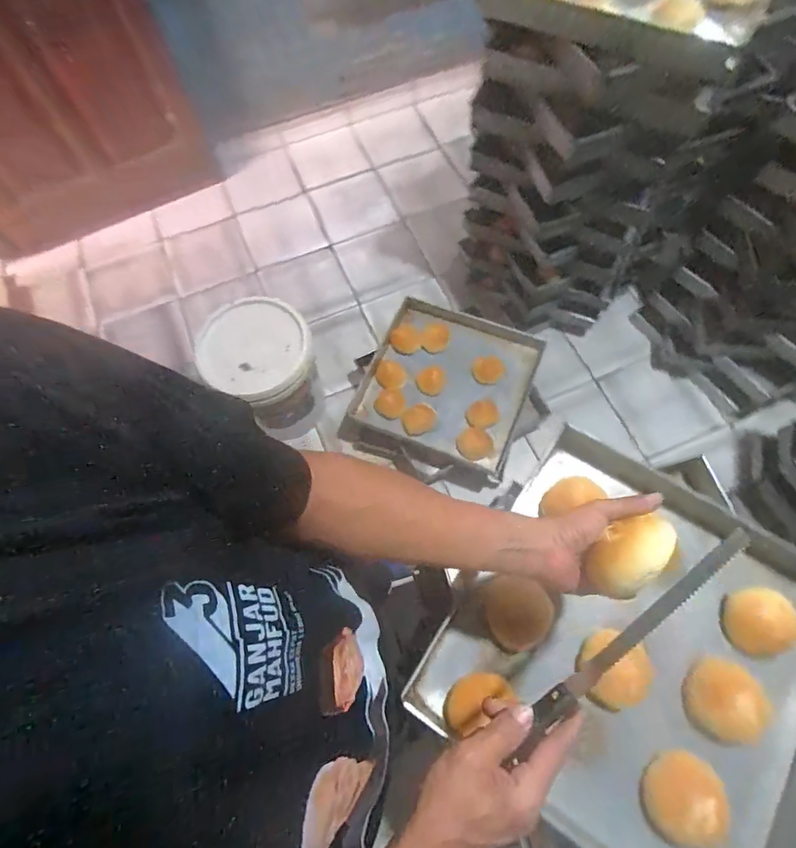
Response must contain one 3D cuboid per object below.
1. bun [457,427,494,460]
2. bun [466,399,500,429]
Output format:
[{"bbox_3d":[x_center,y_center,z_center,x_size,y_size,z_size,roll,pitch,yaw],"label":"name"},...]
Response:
[{"bbox_3d":[0.227,0.057,1.434,0.107,0.041,0.094,14,69,8],"label":"bun"},{"bbox_3d":[0.252,-0.029,1.455,0.098,0.050,0.091,-1,68,2],"label":"bun"}]

